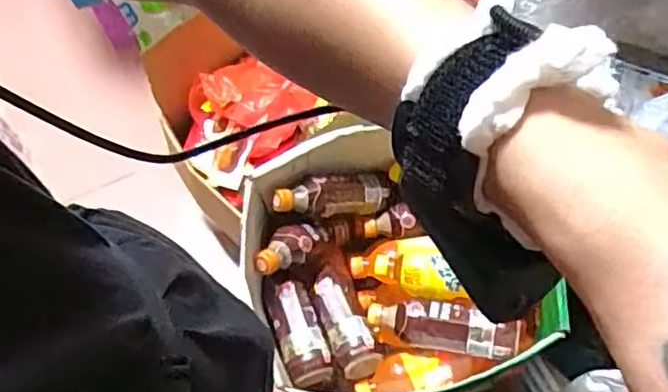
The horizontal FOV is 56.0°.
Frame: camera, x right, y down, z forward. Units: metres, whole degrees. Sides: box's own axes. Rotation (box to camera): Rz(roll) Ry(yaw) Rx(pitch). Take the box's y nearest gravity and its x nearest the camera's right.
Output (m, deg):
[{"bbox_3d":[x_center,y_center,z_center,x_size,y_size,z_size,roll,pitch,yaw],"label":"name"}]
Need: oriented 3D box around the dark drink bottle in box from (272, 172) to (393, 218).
[{"bbox_3d":[-0.005,0.004,0.888,0.185,0.068,0.048,-4,64,-29],"label":"dark drink bottle in box"}]

